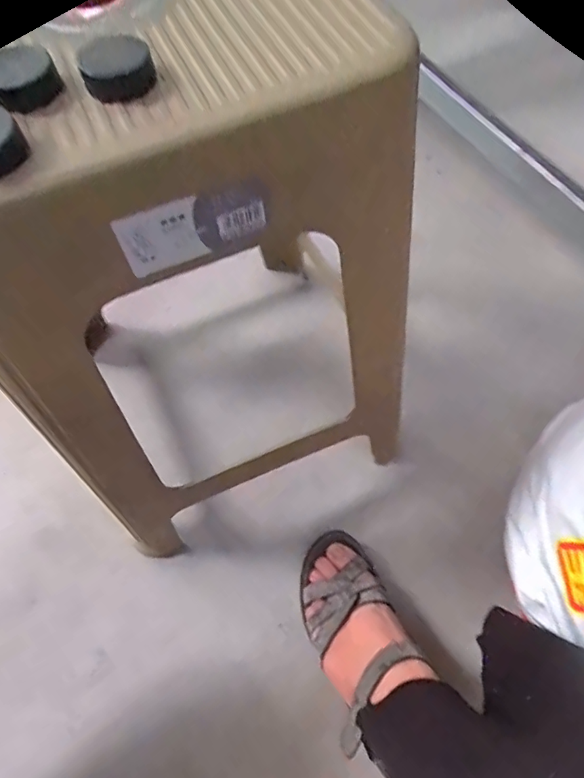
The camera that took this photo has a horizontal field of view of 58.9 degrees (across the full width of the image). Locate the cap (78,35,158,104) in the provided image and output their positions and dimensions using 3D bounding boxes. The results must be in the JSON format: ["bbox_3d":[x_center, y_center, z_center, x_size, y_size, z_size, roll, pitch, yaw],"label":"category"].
[{"bbox_3d":[-0.075,-0.138,0.227,0.030,0.013,0.030,-1,62,2],"label":"cap"}]

